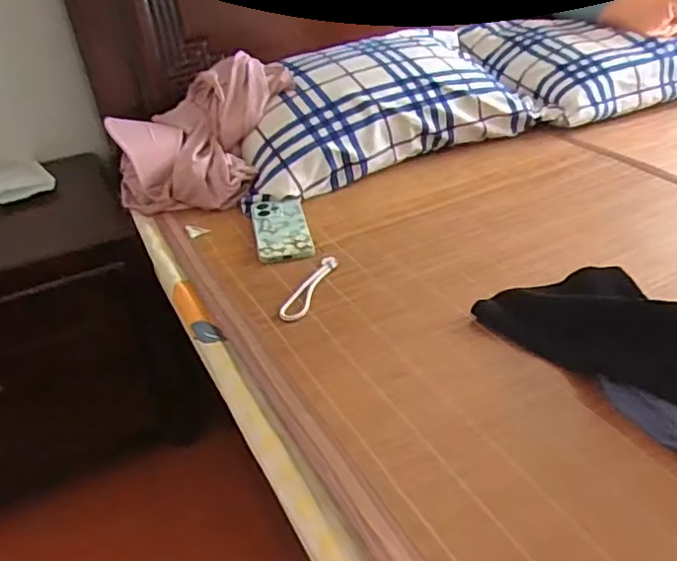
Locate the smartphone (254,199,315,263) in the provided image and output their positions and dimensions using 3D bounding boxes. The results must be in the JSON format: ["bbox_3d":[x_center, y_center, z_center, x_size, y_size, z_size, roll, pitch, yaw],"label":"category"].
[{"bbox_3d":[-0.084,-0.077,0.870,0.076,0.014,0.167,-10,34,-6],"label":"smartphone"}]

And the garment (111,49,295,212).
[{"bbox_3d":[-0.228,-0.246,0.997,0.221,0.175,0.295,8,36,19],"label":"garment"}]

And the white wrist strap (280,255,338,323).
[{"bbox_3d":[-0.036,0.008,0.747,0.033,0.006,0.140,9,36,20],"label":"white wrist strap"}]

